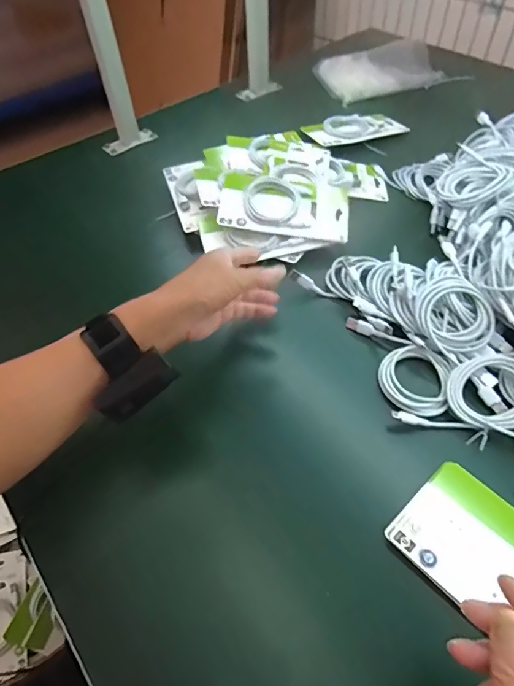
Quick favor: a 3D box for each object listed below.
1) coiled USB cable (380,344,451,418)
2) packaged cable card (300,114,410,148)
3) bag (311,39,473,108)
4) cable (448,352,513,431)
[{"bbox_3d":[0.169,0.040,0.475,0.071,0.016,0.079,14,54,13],"label":"coiled USB cable"},{"bbox_3d":[0.186,-0.399,0.822,0.185,0.023,0.091,-21,54,-14],"label":"packaged cable card"},{"bbox_3d":[0.265,-0.557,0.891,0.265,0.062,0.153,-14,52,-8],"label":"bag"},{"bbox_3d":[0.244,0.053,0.457,0.083,0.024,0.083,-8,65,17],"label":"cable"}]

